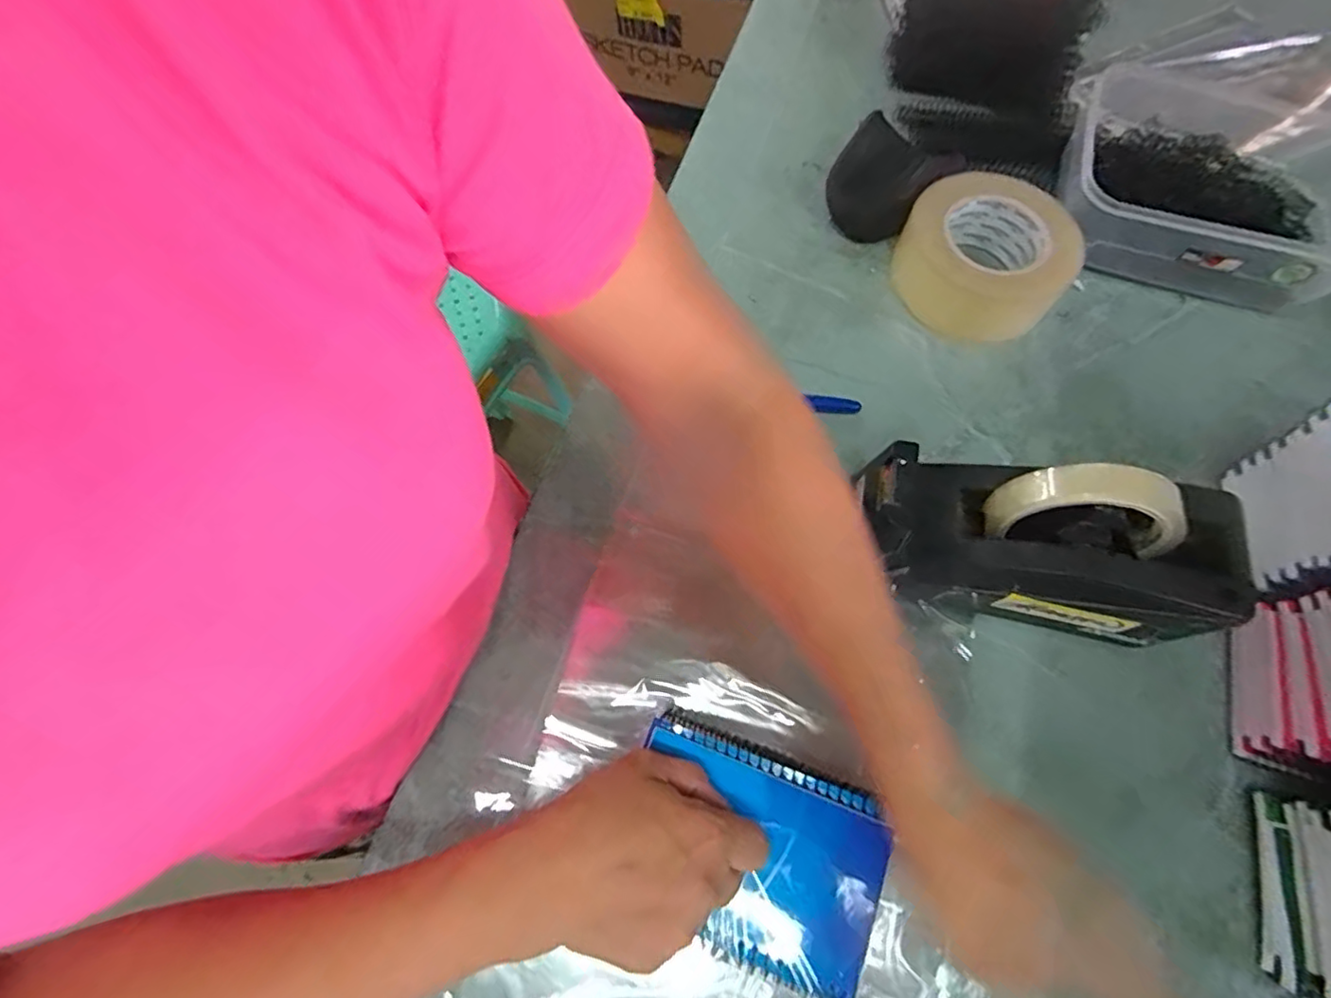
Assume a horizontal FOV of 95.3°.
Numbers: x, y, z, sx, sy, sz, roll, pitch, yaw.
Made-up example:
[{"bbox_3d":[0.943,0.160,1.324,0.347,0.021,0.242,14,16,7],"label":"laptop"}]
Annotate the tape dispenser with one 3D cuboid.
[{"bbox_3d":[0.221,0.025,0.362,0.196,0.128,0.077,11,68,3],"label":"tape dispenser"}]

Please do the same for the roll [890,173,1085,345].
[{"bbox_3d":[0.256,-0.197,0.489,0.127,0.064,0.116,0,68,-1],"label":"roll"}]

